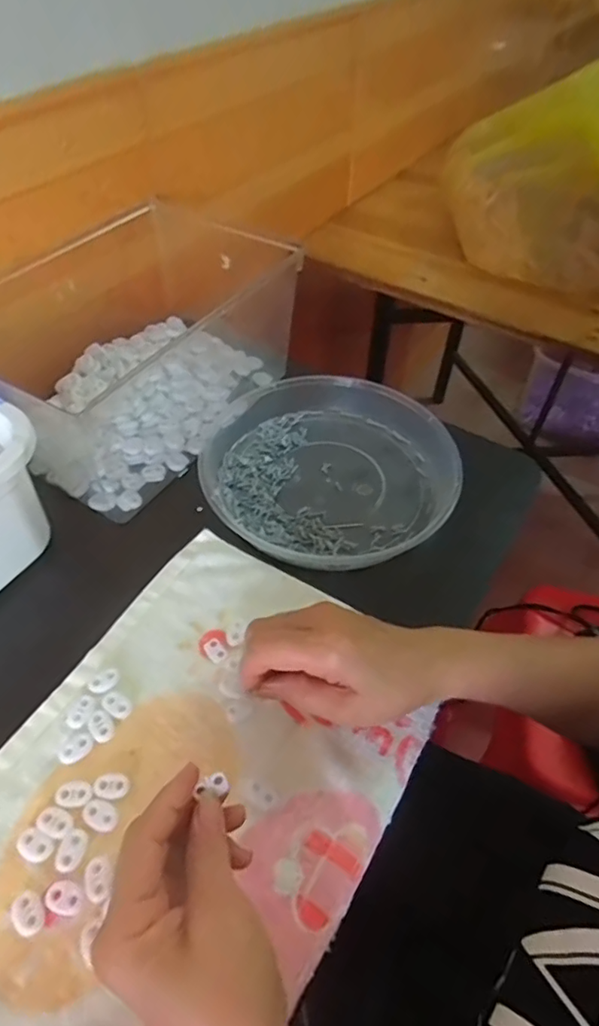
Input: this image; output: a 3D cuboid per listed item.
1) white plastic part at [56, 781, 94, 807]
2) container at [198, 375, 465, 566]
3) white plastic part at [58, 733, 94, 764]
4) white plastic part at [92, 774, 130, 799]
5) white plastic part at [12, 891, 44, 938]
[{"bbox_3d":[-0.141,0.175,0.340,0.022,0.004,0.014,2,51,0],"label":"white plastic part"},{"bbox_3d":[0.027,-0.043,0.519,0.225,0.050,0.212,1,51,-1],"label":"container"},{"bbox_3d":[-0.147,0.154,0.357,0.022,0.004,0.014,-31,58,-23],"label":"white plastic part"},{"bbox_3d":[-0.119,0.172,0.343,0.022,0.004,0.014,4,51,2],"label":"white plastic part"},{"bbox_3d":[-0.150,0.222,0.302,0.015,0.004,0.021,-34,59,-25],"label":"white plastic part"}]

